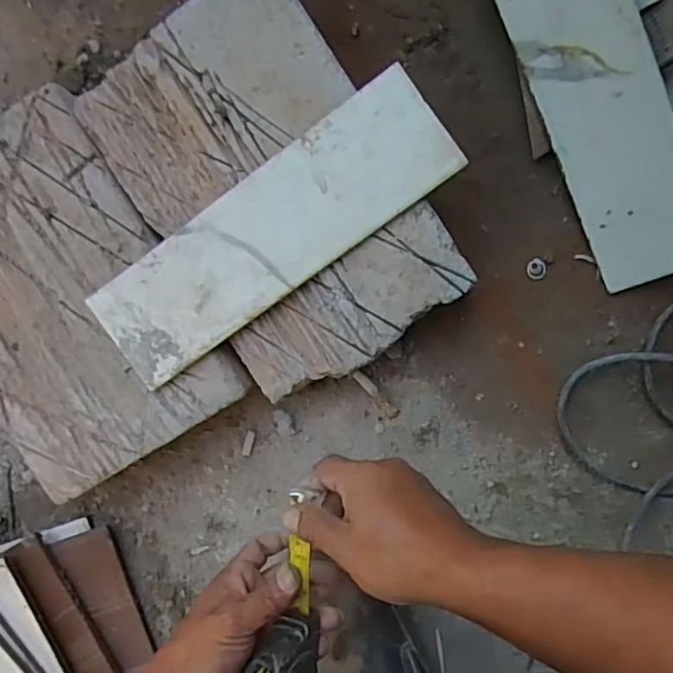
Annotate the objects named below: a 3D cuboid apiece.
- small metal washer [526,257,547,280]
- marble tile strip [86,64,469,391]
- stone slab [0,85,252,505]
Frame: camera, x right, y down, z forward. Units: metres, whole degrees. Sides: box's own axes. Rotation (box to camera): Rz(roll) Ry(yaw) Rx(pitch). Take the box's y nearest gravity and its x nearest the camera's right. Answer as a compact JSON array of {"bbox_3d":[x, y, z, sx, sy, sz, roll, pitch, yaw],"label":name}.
[{"bbox_3d":[0.177,-0.060,0.540,0.018,0.004,0.019,0,95,5],"label":"small metal washer"},{"bbox_3d":[-0.051,-0.079,0.473,0.298,0.016,0.089,-35,91,7],"label":"marble tile strip"},{"bbox_3d":[-0.228,-0.025,0.504,0.193,0.020,0.282,-31,92,7],"label":"stone slab"}]

